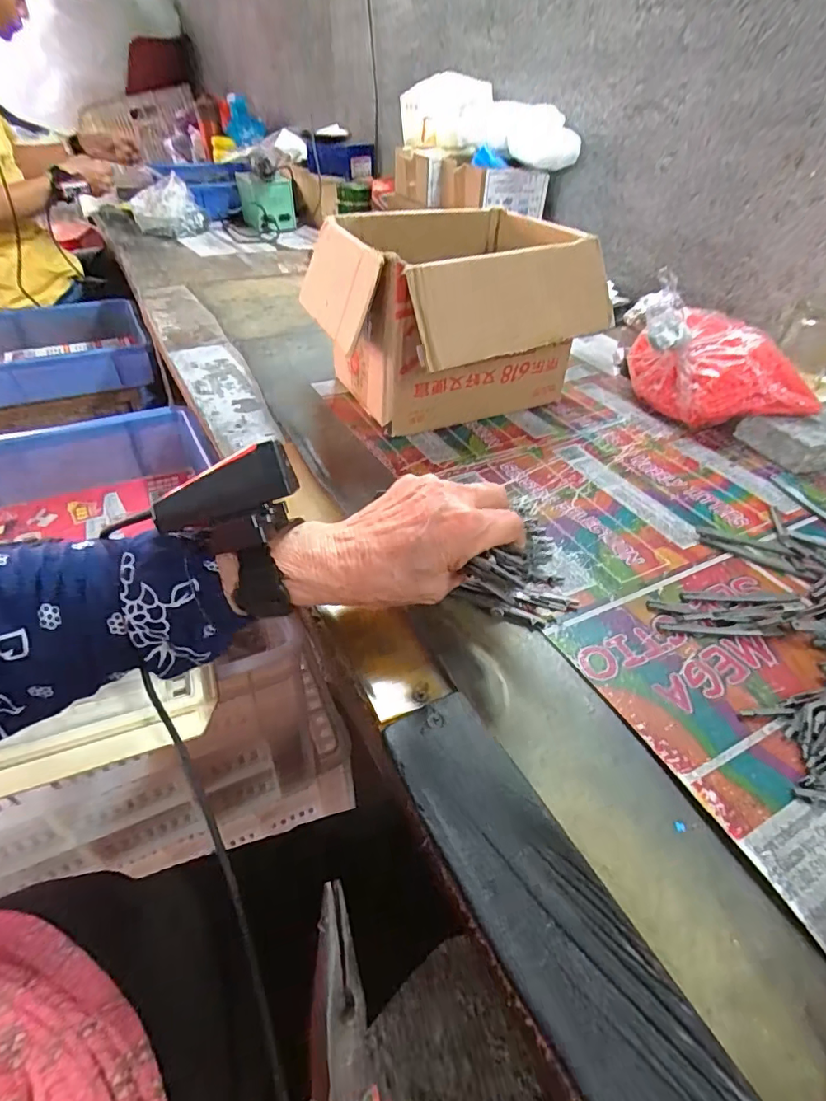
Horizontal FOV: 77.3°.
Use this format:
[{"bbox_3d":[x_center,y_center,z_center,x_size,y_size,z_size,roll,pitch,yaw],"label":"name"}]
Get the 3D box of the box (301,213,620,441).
[{"bbox_3d":[0.035,-0.219,0.501,0.243,0.151,0.216,-20,46,-23],"label":"box"}]

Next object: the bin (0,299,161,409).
[{"bbox_3d":[-0.721,-0.345,0.922,0.453,0.080,0.313,-19,46,-22],"label":"bin"}]

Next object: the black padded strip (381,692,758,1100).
[{"bbox_3d":[0.059,0.151,0.195,0.048,0.012,0.221,-20,46,-23],"label":"black padded strip"}]

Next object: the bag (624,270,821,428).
[{"bbox_3d":[0.305,-0.187,0.515,0.098,0.114,0.181,-31,52,-32],"label":"bag"}]

